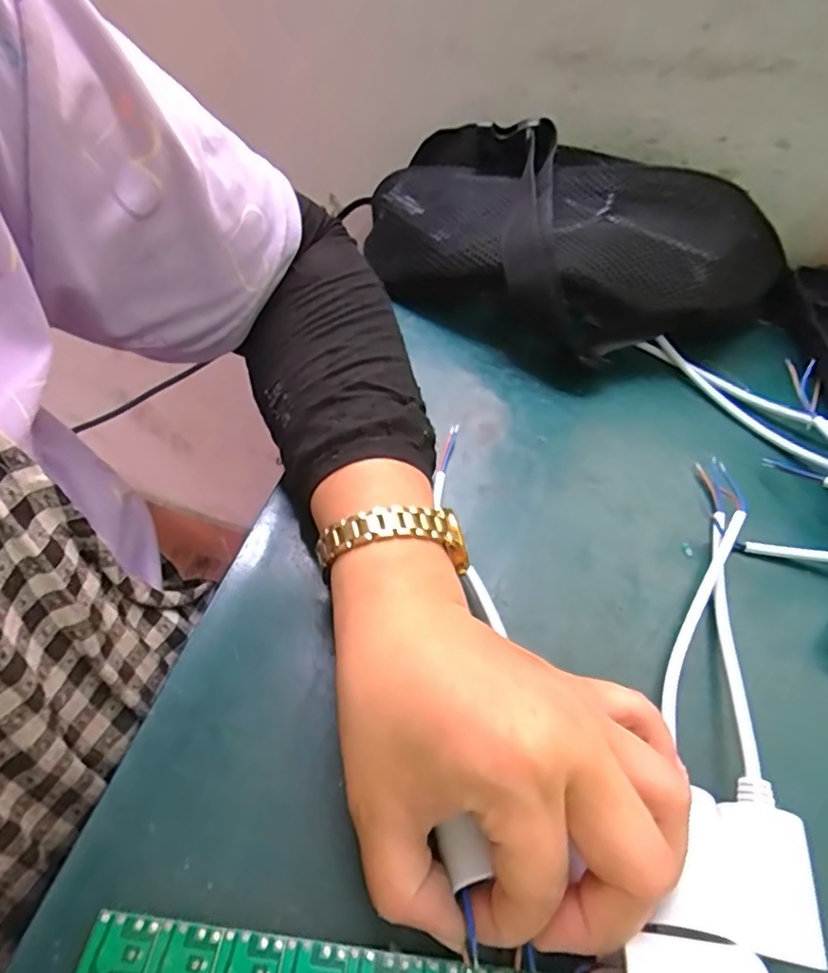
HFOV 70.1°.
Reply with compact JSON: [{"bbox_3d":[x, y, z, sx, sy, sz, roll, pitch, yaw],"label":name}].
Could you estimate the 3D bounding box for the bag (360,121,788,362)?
[{"bbox_3d":[0.086,-0.161,0.379,0.263,0.073,0.149,28,58,17],"label":"bag"}]

